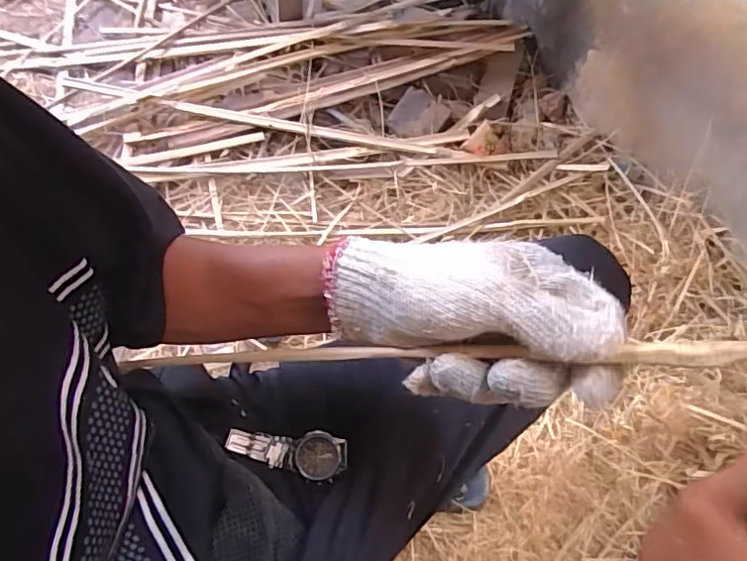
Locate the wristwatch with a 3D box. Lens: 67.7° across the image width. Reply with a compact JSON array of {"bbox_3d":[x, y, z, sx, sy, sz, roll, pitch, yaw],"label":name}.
[{"bbox_3d":[-0.069,0.137,0.445,0.094,0.019,0.035,13,63,-13],"label":"wristwatch"}]

